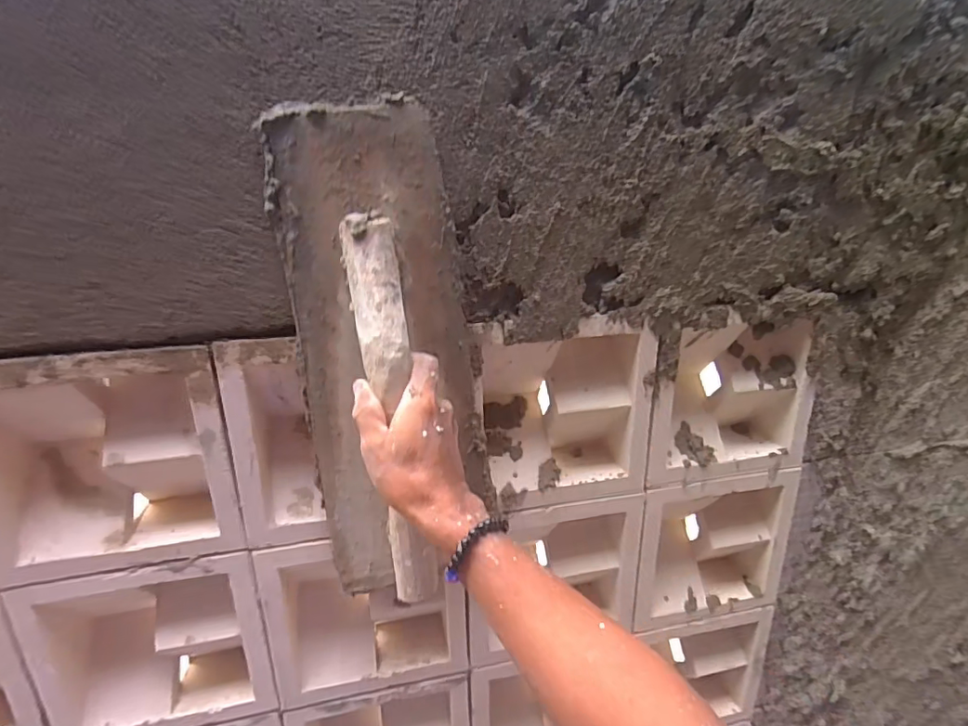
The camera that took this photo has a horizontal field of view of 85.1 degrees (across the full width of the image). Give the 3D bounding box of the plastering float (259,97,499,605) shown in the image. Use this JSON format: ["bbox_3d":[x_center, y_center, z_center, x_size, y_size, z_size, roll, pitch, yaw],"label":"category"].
[{"bbox_3d":[-0.073,0.018,0.429,0.151,0.417,0.065,-5,18,-11],"label":"plastering float"}]

